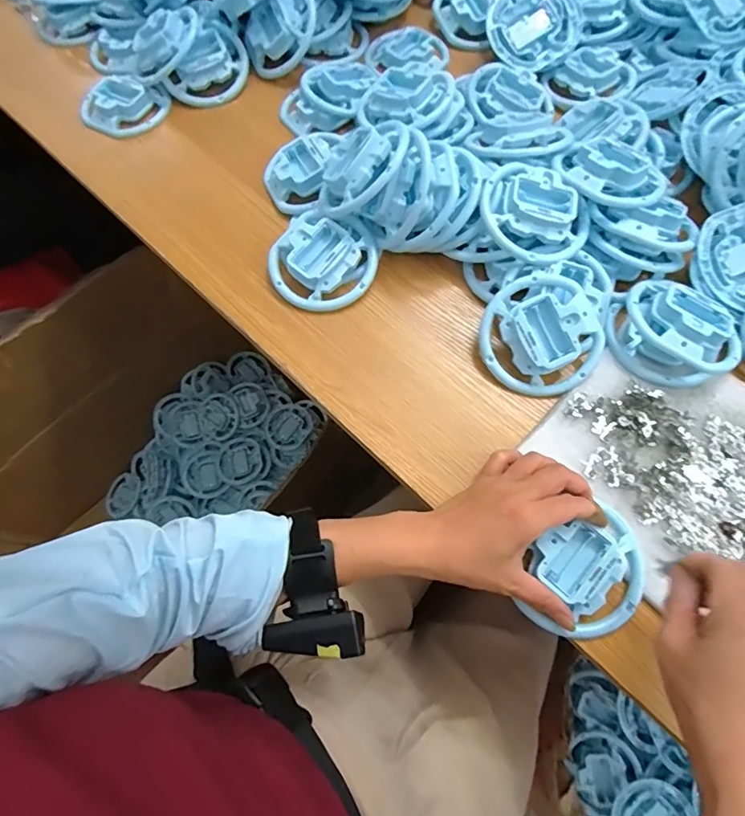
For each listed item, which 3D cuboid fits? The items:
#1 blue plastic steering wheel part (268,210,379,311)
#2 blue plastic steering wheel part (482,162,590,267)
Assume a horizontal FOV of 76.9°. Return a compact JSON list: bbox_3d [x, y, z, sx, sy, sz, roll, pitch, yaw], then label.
[{"bbox_3d":[-0.047,-0.146,0.456,0.094,0.038,0.101,37,74,14],"label":"blue plastic steering wheel part"},{"bbox_3d":[0.149,-0.178,0.434,0.100,0.041,0.091,39,74,15],"label":"blue plastic steering wheel part"}]

